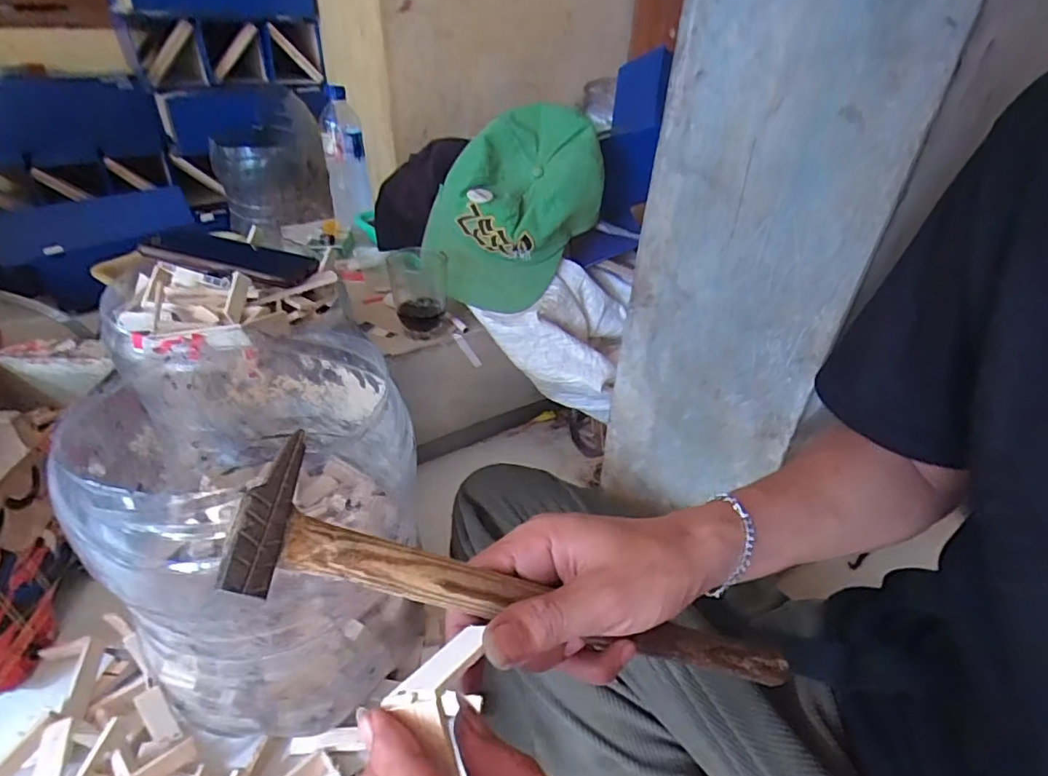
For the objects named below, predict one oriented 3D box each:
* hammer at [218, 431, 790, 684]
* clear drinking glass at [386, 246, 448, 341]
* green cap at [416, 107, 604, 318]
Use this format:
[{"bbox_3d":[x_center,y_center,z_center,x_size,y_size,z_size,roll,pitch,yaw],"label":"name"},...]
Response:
[{"bbox_3d":[0.028,0.107,0.275,0.324,0.025,0.052,27,25,-27],"label":"hammer"},{"bbox_3d":[-0.131,-0.122,0.699,0.069,0.098,0.084,-9,37,-17],"label":"clear drinking glass"},{"bbox_3d":[-0.008,-0.214,0.694,0.215,0.229,0.100,-4,35,-10],"label":"green cap"}]

